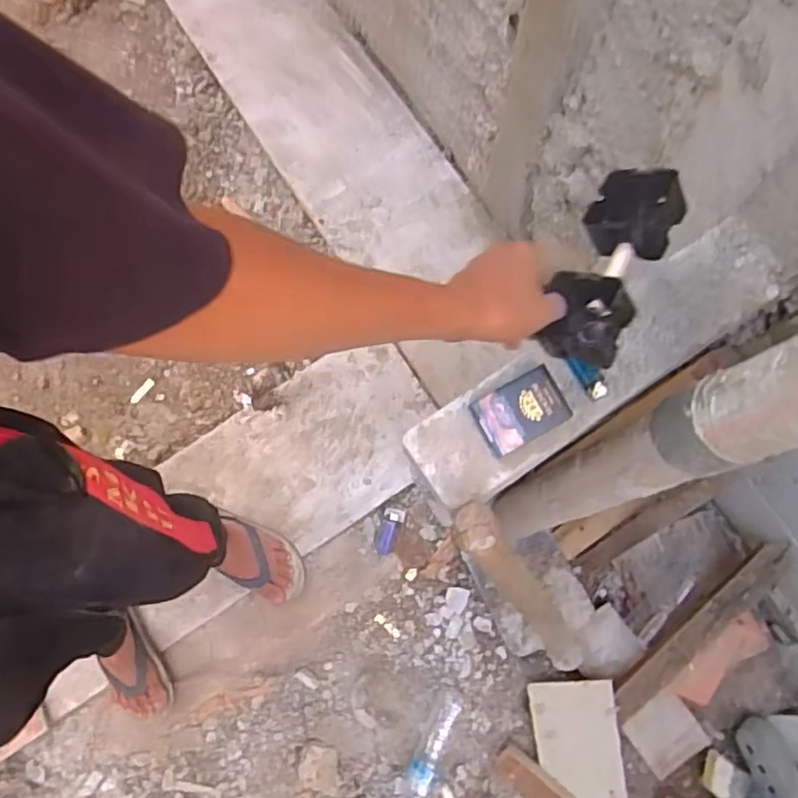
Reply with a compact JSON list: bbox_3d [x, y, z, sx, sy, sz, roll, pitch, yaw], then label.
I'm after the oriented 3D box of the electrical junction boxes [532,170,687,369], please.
[{"bbox_3d":[0.188,-0.117,0.582,0.077,0.070,0.178,23,87,5],"label":"electrical junction boxes"}]

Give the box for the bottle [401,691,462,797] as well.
[{"bbox_3d":[0.059,0.657,1.211,0.063,0.068,0.229,25,82,6],"label":"bottle"}]

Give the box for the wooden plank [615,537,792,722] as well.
[{"bbox_3d":[0.509,0.398,1.125,0.055,0.029,0.409,39,106,8],"label":"wooden plank"}]

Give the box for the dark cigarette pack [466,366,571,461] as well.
[{"bbox_3d":[0.125,0.012,0.674,0.089,0.020,0.062,-27,79,-2],"label":"dark cigarette pack"}]

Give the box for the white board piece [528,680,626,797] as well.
[{"bbox_3d":[0.325,0.652,1.183,0.145,0.016,0.286,-9,86,17],"label":"white board piece"}]

